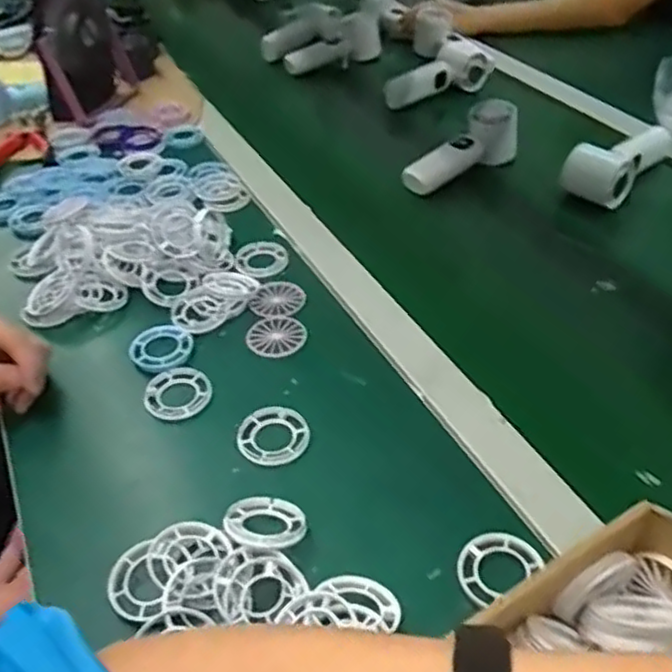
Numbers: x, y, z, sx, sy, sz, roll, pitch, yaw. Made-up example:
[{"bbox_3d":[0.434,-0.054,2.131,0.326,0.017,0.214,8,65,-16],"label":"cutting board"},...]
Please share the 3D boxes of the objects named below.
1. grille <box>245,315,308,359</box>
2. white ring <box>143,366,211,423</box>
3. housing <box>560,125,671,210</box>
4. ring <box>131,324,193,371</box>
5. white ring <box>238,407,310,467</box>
[{"bbox_3d":[-0.052,-0.001,0.616,0.052,0.005,0.049,-3,42,2],"label":"grille"},{"bbox_3d":[-0.127,0.044,0.568,0.051,0.011,0.055,-3,42,2],"label":"white ring"},{"bbox_3d":[0.308,-0.193,0.770,0.056,0.050,0.167,29,52,32],"label":"housing"},{"bbox_3d":[-0.148,0.008,0.604,0.048,0.013,0.051,-3,42,2],"label":"ring"},{"bbox_3d":[-0.046,0.074,0.528,0.053,0.007,0.048,-20,53,-16],"label":"white ring"}]

